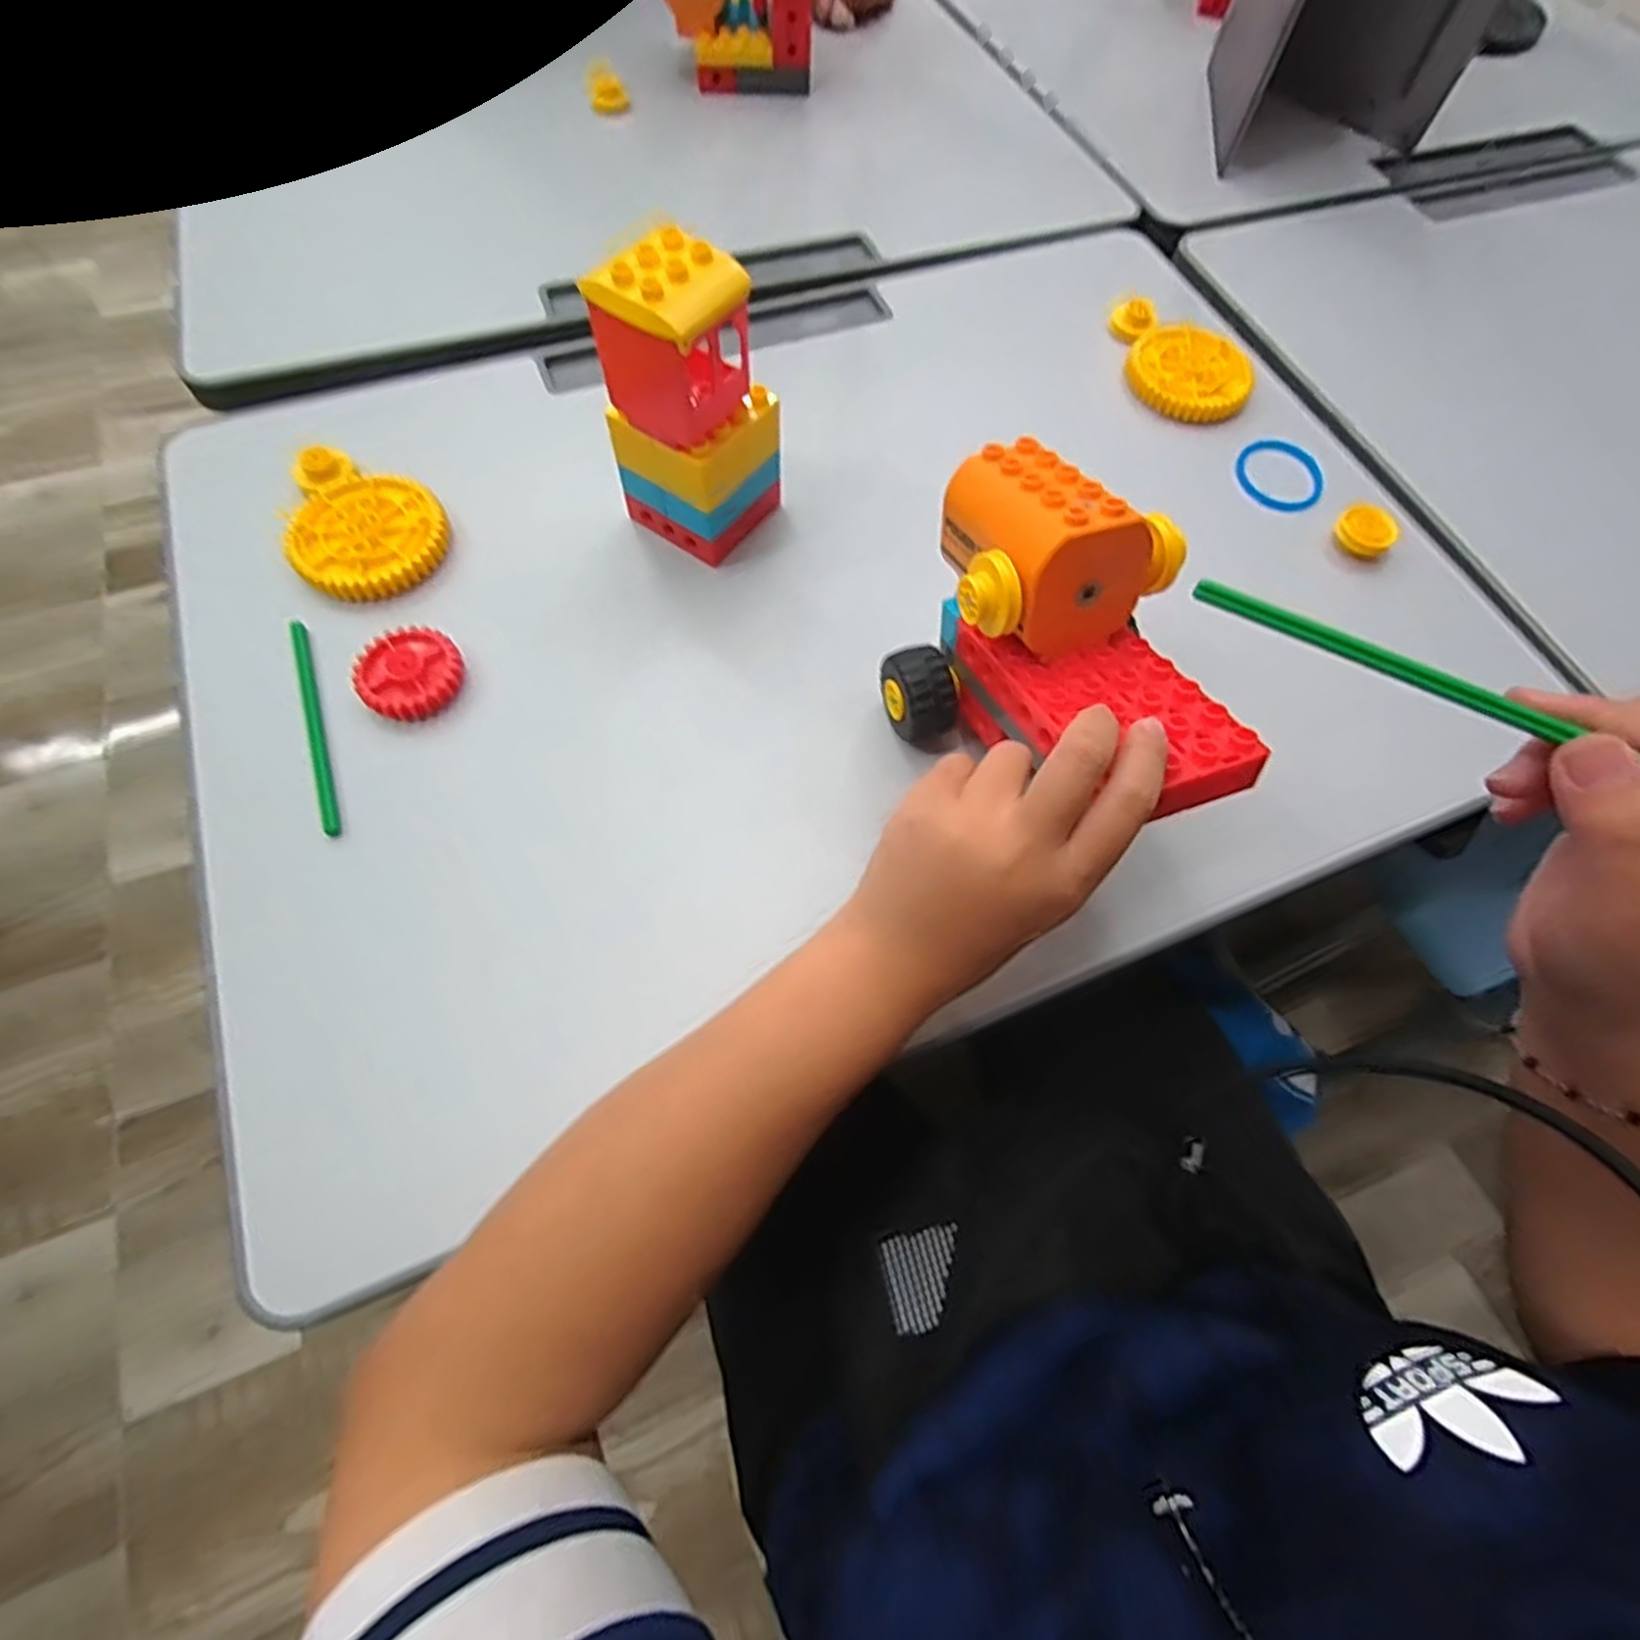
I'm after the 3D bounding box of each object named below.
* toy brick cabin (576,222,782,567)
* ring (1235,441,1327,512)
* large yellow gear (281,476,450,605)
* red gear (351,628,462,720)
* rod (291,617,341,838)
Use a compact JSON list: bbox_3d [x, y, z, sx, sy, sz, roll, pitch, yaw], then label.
[{"bbox_3d":[-0.066,-0.205,0.378,0.066,0.141,0.074,31,68,10],"label":"toy brick cabin"},{"bbox_3d":[0.294,-0.221,0.478,0.057,0.004,0.057,1,66,-3],"label":"ring"},{"bbox_3d":[-0.247,-0.156,0.412,0.077,0.013,0.079,1,66,-3],"label":"large yellow gear"},{"bbox_3d":[-0.207,-0.074,0.378,0.049,0.015,0.049,1,66,-3],"label":"red gear"},{"bbox_3d":[-0.249,-0.048,0.368,0.008,0.004,0.124,-19,68,-12],"label":"rod"}]

